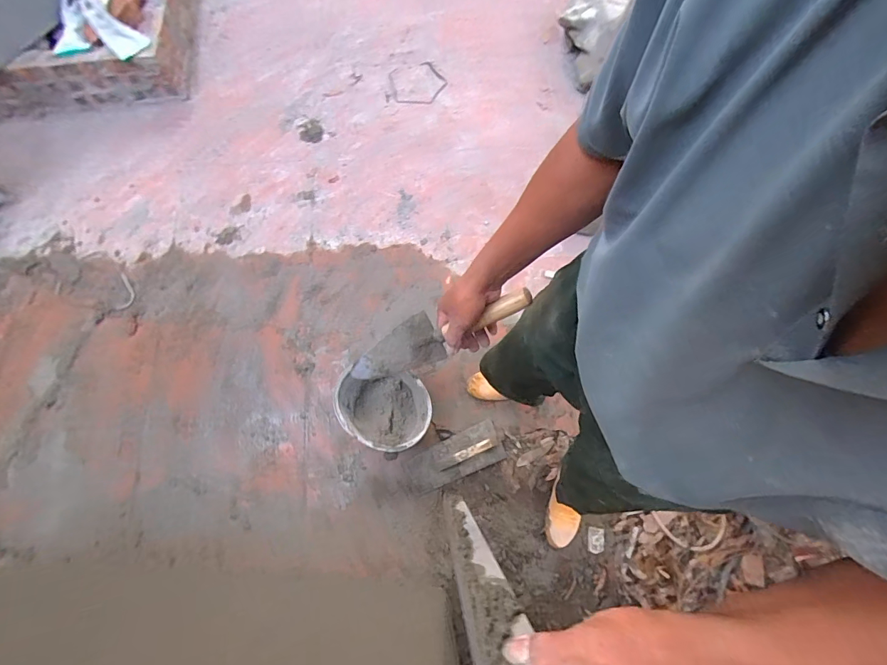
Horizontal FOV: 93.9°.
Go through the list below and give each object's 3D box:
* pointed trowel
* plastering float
[{"bbox_3d":[-0.011,0.000,0.653,0.316,0.059,0.070,-24,71,26],"label":"pointed trowel"},{"bbox_3d":[0.032,0.369,1.229,0.311,0.076,0.125,-22,72,-8],"label":"plastering float"}]

